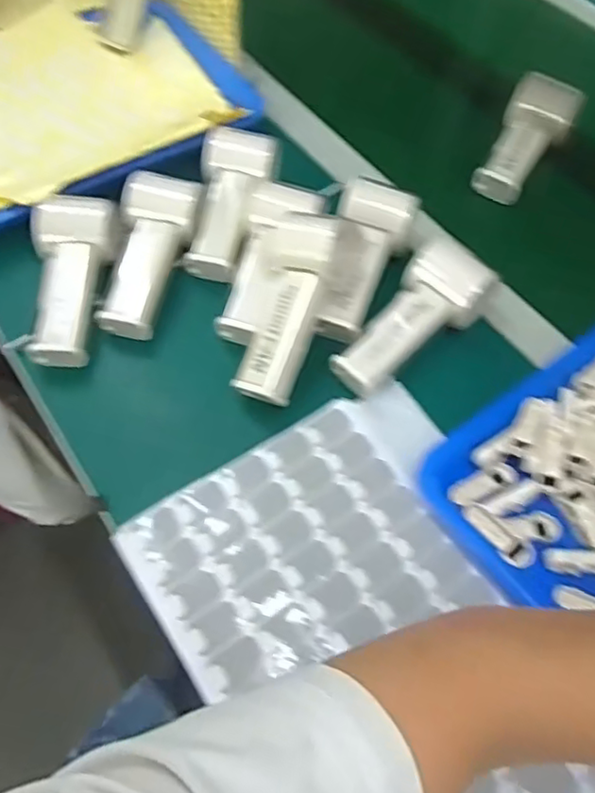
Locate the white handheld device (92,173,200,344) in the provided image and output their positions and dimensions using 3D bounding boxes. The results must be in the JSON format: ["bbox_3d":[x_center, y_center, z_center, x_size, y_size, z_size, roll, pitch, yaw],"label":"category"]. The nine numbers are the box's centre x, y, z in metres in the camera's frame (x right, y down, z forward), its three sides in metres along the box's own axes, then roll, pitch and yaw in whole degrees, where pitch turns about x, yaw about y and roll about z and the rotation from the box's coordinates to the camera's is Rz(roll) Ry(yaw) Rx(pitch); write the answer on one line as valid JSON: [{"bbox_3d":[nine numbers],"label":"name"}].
[{"bbox_3d":[-0.127,-0.120,0.544,0.062,0.026,0.150,11,76,5],"label":"white handheld device"}]

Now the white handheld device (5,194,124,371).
[{"bbox_3d":[-0.191,-0.098,0.528,0.068,0.035,0.152,4,73,0],"label":"white handheld device"}]

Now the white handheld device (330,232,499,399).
[{"bbox_3d":[0.092,-0.062,0.512,0.061,0.053,0.149,40,65,20],"label":"white handheld device"}]

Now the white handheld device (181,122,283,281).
[{"bbox_3d":[-0.063,-0.172,0.573,0.061,0.035,0.145,12,75,5],"label":"white handheld device"}]

